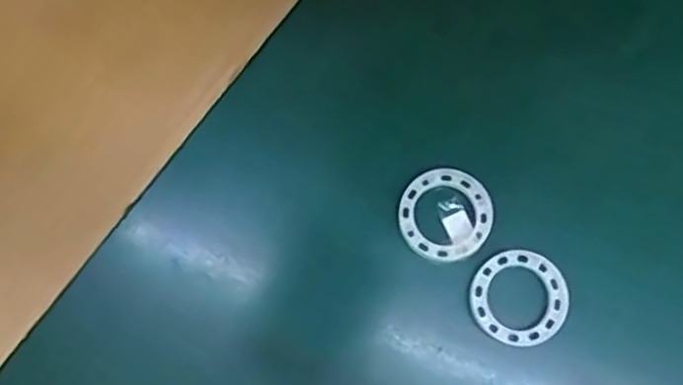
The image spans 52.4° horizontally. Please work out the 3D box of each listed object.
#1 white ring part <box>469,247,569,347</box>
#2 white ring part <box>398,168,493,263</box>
[{"bbox_3d":[0.069,0.041,0.270,0.036,0.006,0.036,0,79,1],"label":"white ring part"},{"bbox_3d":[0.041,0.009,0.278,0.036,0.007,0.035,0,79,1],"label":"white ring part"}]

